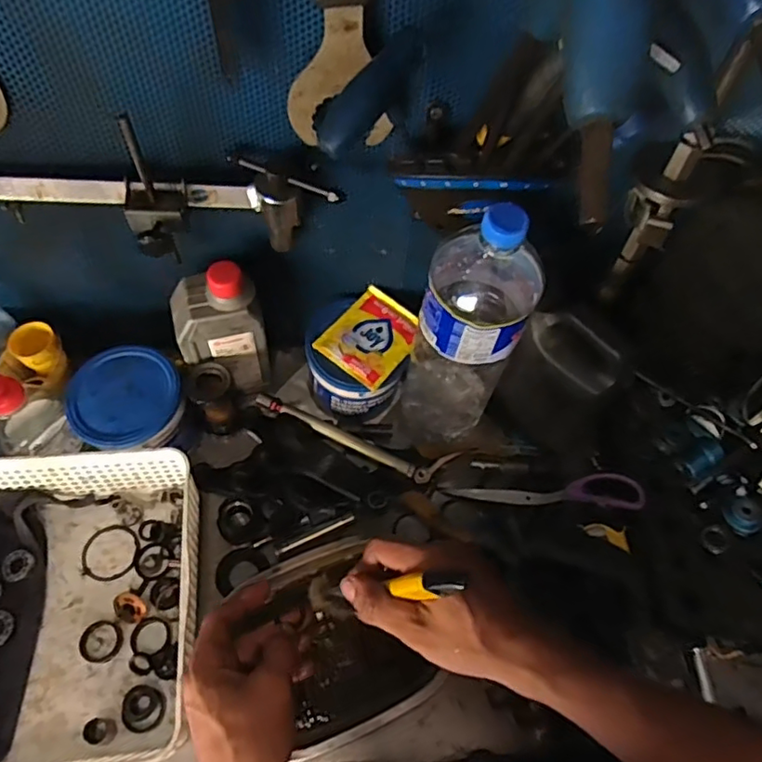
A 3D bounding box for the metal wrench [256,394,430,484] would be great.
[{"bbox_3d":[-0.040,0.059,0.620,0.195,0.023,0.014,23,62,9],"label":"metal wrench"}]

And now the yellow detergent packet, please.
[{"bbox_3d":[-0.008,-0.045,0.598,0.077,0.015,0.096,36,64,15],"label":"yellow detergent packet"}]

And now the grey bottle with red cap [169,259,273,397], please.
[{"bbox_3d":[-0.155,-0.045,0.582,0.078,0.172,0.047,-12,62,-11],"label":"grey bottle with red cap"}]

